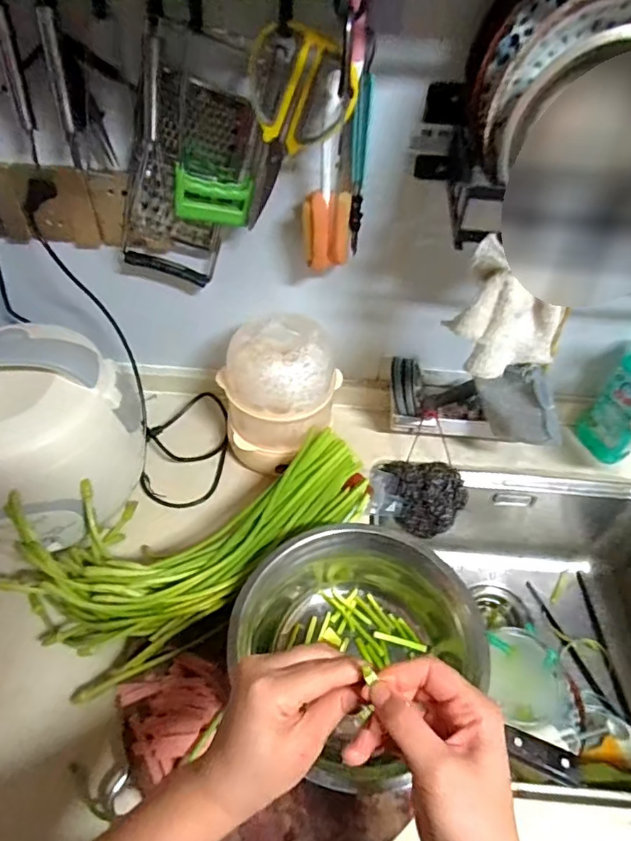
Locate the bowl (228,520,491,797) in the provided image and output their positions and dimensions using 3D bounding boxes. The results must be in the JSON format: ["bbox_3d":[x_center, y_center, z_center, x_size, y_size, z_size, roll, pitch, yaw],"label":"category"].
[{"bbox_3d":[0.048,0.228,0.550,0.250,0.119,0.234,1,49,-1],"label":"bowl"}]

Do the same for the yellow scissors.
[{"bbox_3d":[-0.032,-0.272,0.525,0.095,0.182,0.020,18,47,-16],"label":"yellow scissors"}]

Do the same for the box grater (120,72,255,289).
[{"bbox_3d":[-0.141,-0.249,0.596,0.110,0.221,0.063,16,45,-20],"label":"box grater"}]

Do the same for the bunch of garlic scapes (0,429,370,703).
[{"bbox_3d":[-0.136,0.128,0.645,0.379,0.133,0.203,-33,58,-27],"label":"bunch of garlic scapes"}]

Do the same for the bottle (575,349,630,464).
[{"bbox_3d":[0.421,-0.032,0.726,0.042,0.219,0.080,-12,50,-19],"label":"bottle"}]

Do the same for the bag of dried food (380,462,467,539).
[{"bbox_3d":[0.154,0.101,0.764,0.108,0.062,0.097,-1,49,-4],"label":"bag of dried food"}]

